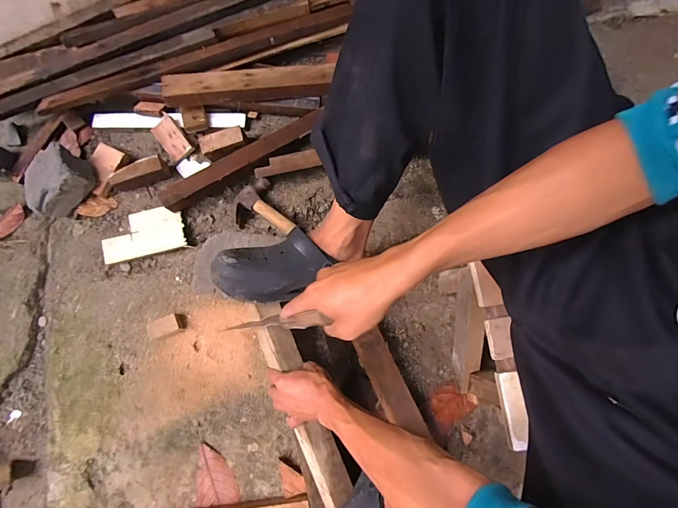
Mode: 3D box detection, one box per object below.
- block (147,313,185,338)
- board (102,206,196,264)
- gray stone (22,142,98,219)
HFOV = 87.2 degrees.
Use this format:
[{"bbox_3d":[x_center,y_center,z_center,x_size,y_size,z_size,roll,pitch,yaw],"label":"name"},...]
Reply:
[{"bbox_3d":[-0.359,0.150,0.744,0.067,0.021,0.039,-22,78,-3],"label":"block"},{"bbox_3d":[-0.430,-0.044,0.785,0.176,0.011,0.099,-11,86,0],"label":"board"},{"bbox_3d":[-0.604,-0.154,0.760,0.134,0.088,0.086,-37,69,10],"label":"gray stone"}]

